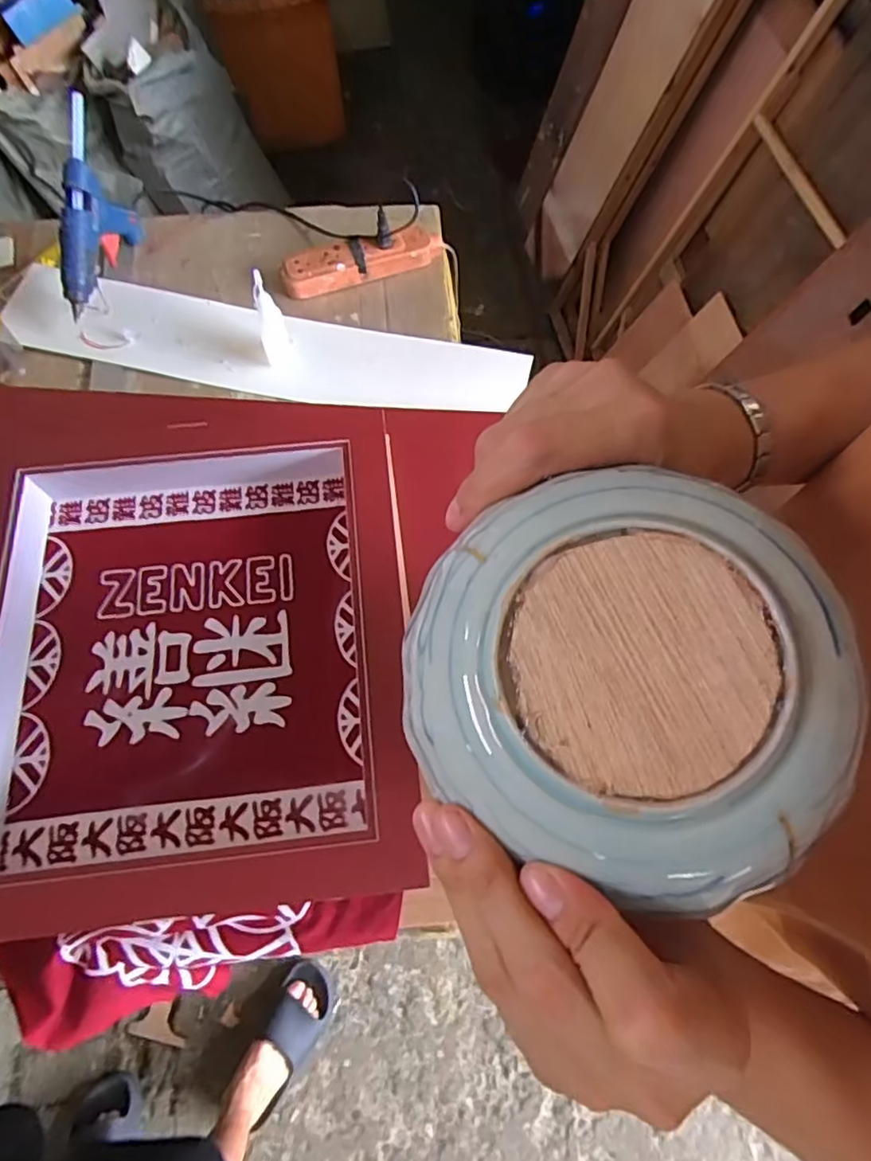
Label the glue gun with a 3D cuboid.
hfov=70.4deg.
[{"bbox_3d":[-0.420,-0.433,0.739,0.041,0.134,0.189,7,66,4],"label":"glue gun"}]

